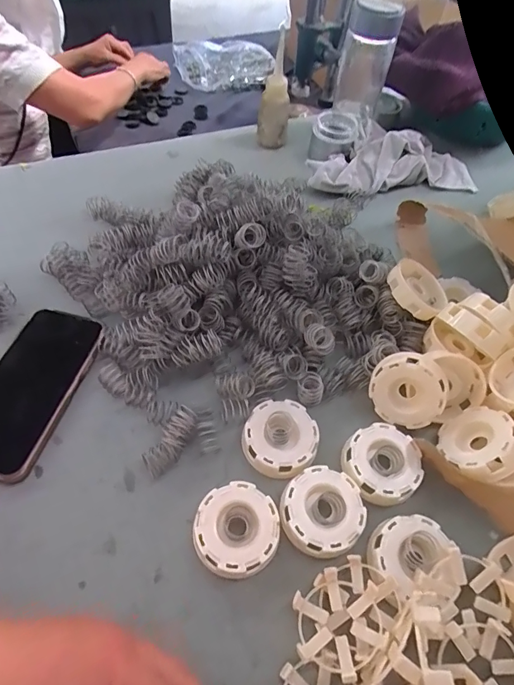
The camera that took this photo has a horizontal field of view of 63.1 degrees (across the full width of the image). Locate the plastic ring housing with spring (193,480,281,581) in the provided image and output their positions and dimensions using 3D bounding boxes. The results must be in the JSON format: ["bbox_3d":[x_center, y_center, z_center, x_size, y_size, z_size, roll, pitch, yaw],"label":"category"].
[{"bbox_3d":[-0.015,0.145,0.325,0.064,0.020,0.064,2,54,-3],"label":"plastic ring housing with spring"}]

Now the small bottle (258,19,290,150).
[{"bbox_3d":[0.027,-0.366,0.612,0.043,0.152,0.052,5,54,-1],"label":"small bottle"}]

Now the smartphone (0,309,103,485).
[{"bbox_3d":[-0.209,0.040,0.387,0.078,0.010,0.166,15,55,6],"label":"smartphone"}]

